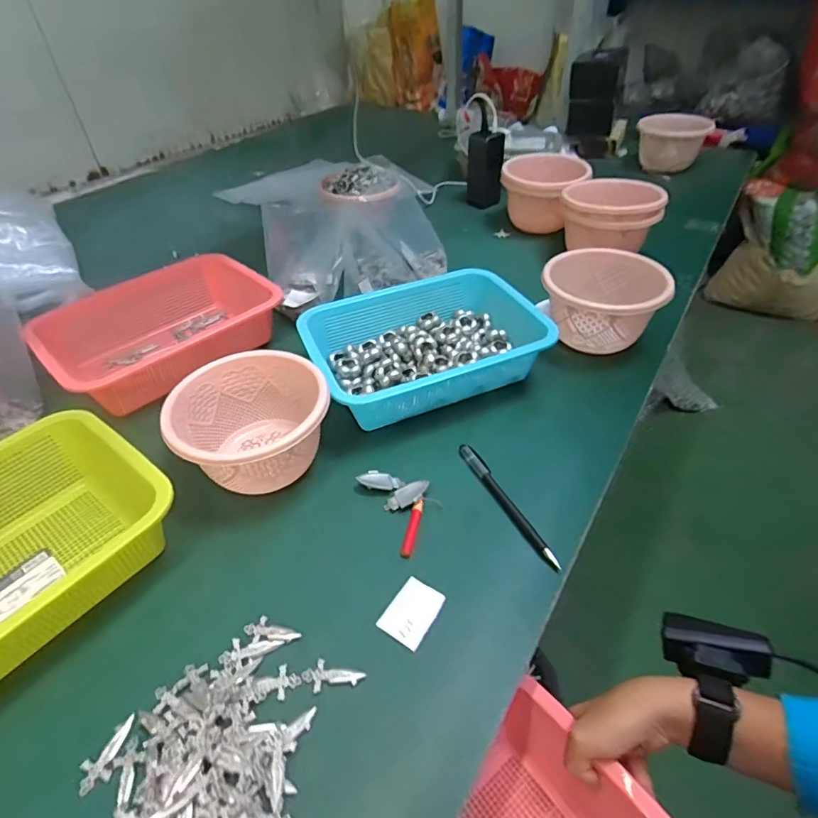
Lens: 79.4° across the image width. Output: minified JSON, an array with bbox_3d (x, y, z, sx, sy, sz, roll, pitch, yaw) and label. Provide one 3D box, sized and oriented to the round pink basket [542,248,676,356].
[{"bbox_3d":[0.244,-0.139,0.629,0.139,0.090,0.156,16,45,17],"label":"round pink basket"}]

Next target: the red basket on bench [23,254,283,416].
[{"bbox_3d":[-0.319,-0.102,0.637,0.263,0.079,0.185,-34,52,-30],"label":"red basket on bench"}]

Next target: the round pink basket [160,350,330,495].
[{"bbox_3d":[-0.147,0.018,0.494,0.124,0.091,0.128,0,43,0],"label":"round pink basket"}]

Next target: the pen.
[{"bbox_3d":[0.092,0.086,0.464,0.014,0.009,0.150,-19,46,-19],"label":"pen"}]

